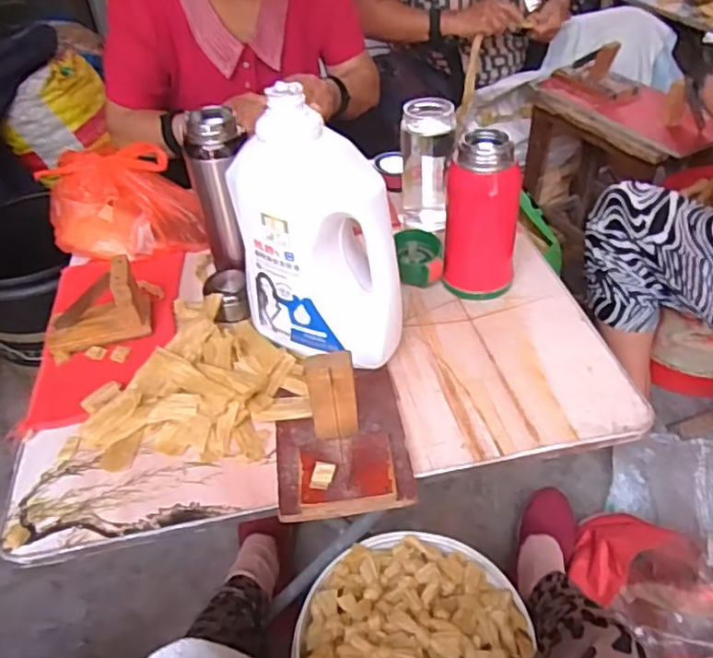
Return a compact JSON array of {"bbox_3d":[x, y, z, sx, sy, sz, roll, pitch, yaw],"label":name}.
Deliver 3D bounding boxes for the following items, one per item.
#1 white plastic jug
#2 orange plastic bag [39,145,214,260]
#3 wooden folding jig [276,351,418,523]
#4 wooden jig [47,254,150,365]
[{"bbox_3d":[-0.038,-0.081,0.575,0.147,0.230,0.076,27,50,29],"label":"white plastic jug"},{"bbox_3d":[-0.309,-0.168,0.821,0.209,0.112,0.109,-6,43,-3],"label":"orange plastic bag"},{"bbox_3d":[-0.015,0.069,0.546,0.117,0.098,0.152,-6,43,-3],"label":"wooden folding jig"},{"bbox_3d":[-0.295,-0.027,0.697,0.115,0.077,0.064,-17,44,-14],"label":"wooden jig"}]

